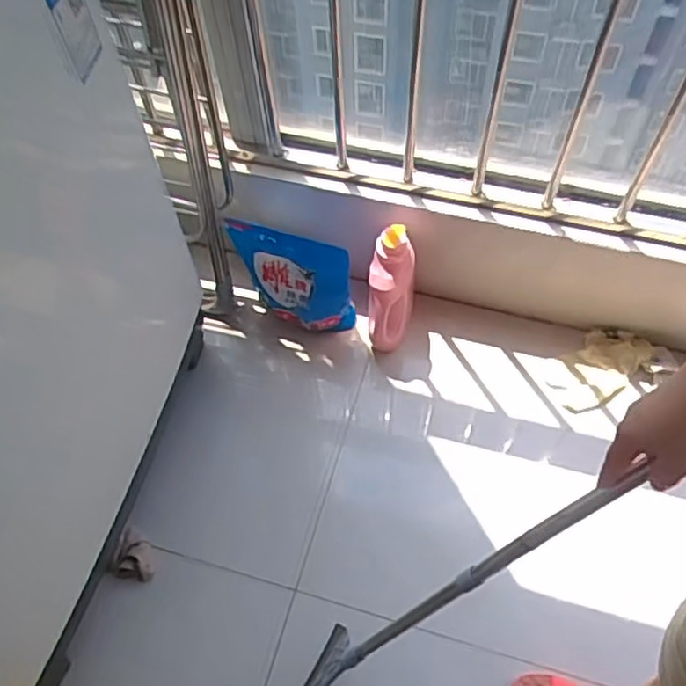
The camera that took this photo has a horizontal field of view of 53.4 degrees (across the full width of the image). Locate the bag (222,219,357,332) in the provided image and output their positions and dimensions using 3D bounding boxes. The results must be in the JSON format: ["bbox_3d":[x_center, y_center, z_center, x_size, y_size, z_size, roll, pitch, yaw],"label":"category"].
[{"bbox_3d":[-0.106,-0.124,1.334,0.258,0.256,0.064,23,61,13],"label":"bag"}]

